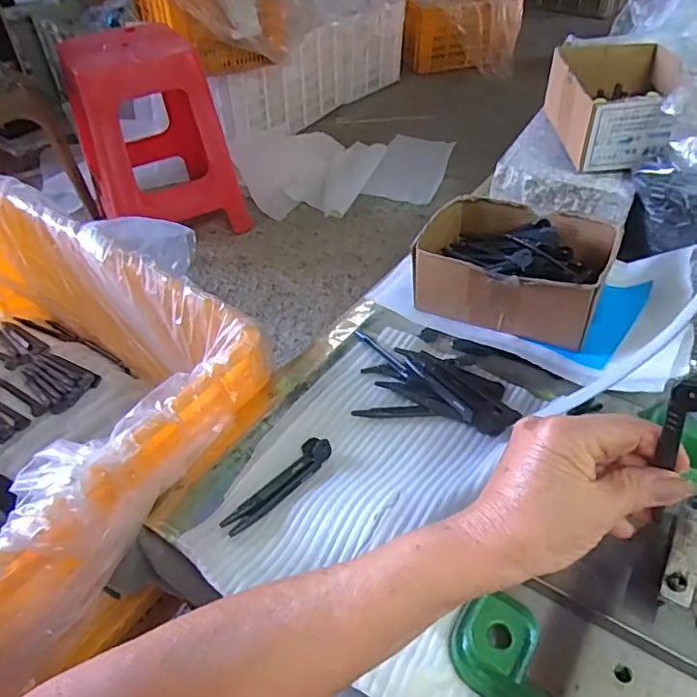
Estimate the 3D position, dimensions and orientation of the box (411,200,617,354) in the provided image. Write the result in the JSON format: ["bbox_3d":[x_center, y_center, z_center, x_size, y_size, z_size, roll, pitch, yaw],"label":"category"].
[{"bbox_3d":[0.153,-0.079,0.529,0.162,0.063,0.128,23,50,23],"label":"box"}]

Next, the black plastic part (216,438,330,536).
[{"bbox_3d":[-0.050,0.101,0.418,0.023,0.006,0.098,28,52,27],"label":"black plastic part"}]

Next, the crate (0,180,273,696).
[{"bbox_3d":[-0.348,0.052,0.548,0.501,0.209,0.346,28,52,27],"label":"crate"}]

